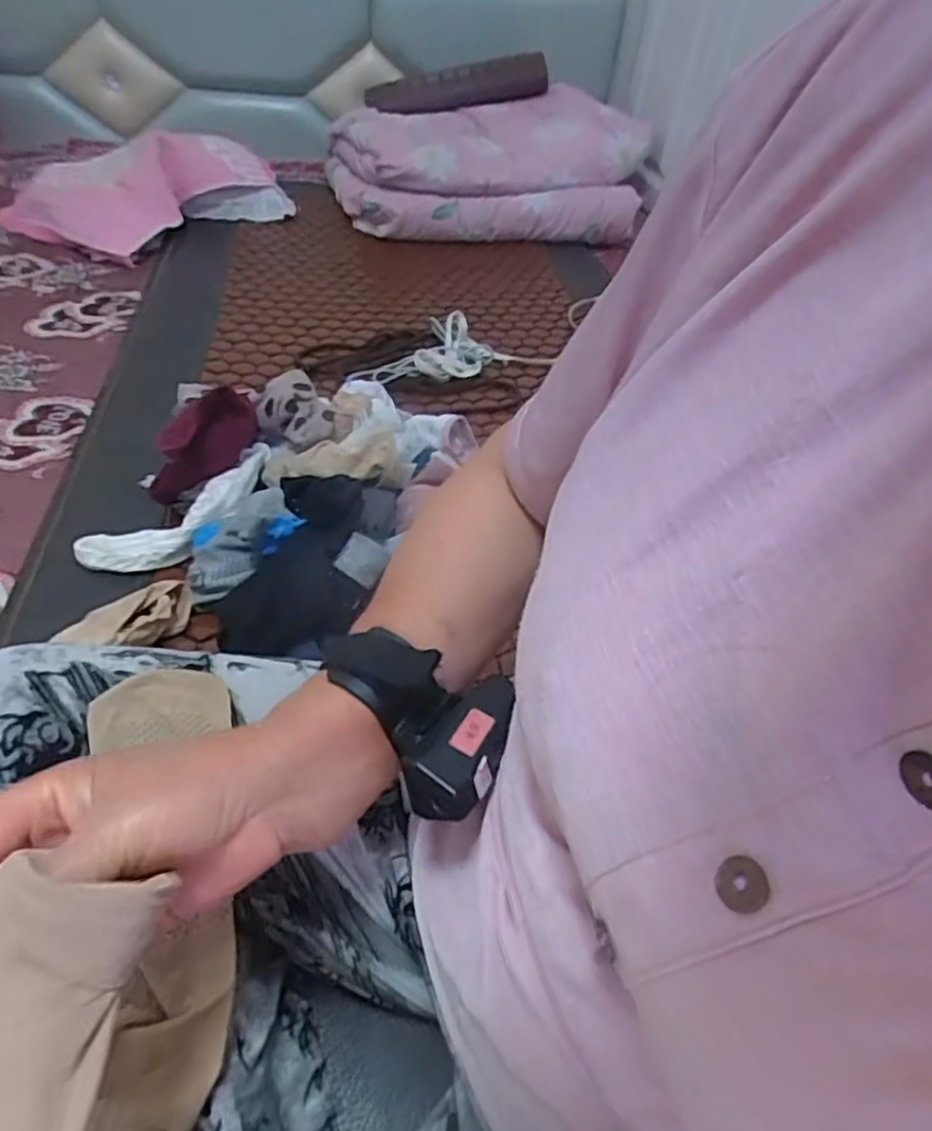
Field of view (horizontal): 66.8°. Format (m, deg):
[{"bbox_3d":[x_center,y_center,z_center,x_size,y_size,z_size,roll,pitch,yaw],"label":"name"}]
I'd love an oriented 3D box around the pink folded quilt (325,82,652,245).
[{"bbox_3d":[0.030,-0.796,1.408,0.600,0.208,0.367,1,43,-7],"label":"pink folded quilt"}]

